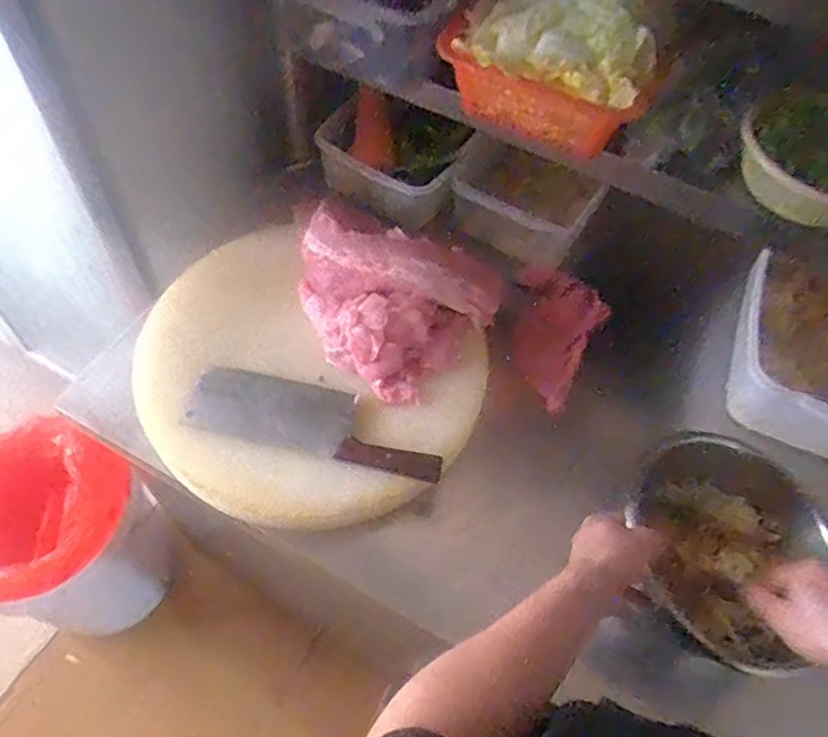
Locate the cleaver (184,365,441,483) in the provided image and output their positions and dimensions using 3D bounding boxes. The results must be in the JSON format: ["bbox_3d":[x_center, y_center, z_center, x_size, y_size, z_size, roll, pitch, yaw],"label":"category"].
[{"bbox_3d":[-0.110,0.056,0.746,0.293,0.028,0.085,15,58,6],"label":"cleaver"}]

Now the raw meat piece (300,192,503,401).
[{"bbox_3d":[-0.029,-0.082,0.804,0.252,0.082,0.218,16,58,6],"label":"raw meat piece"}]

